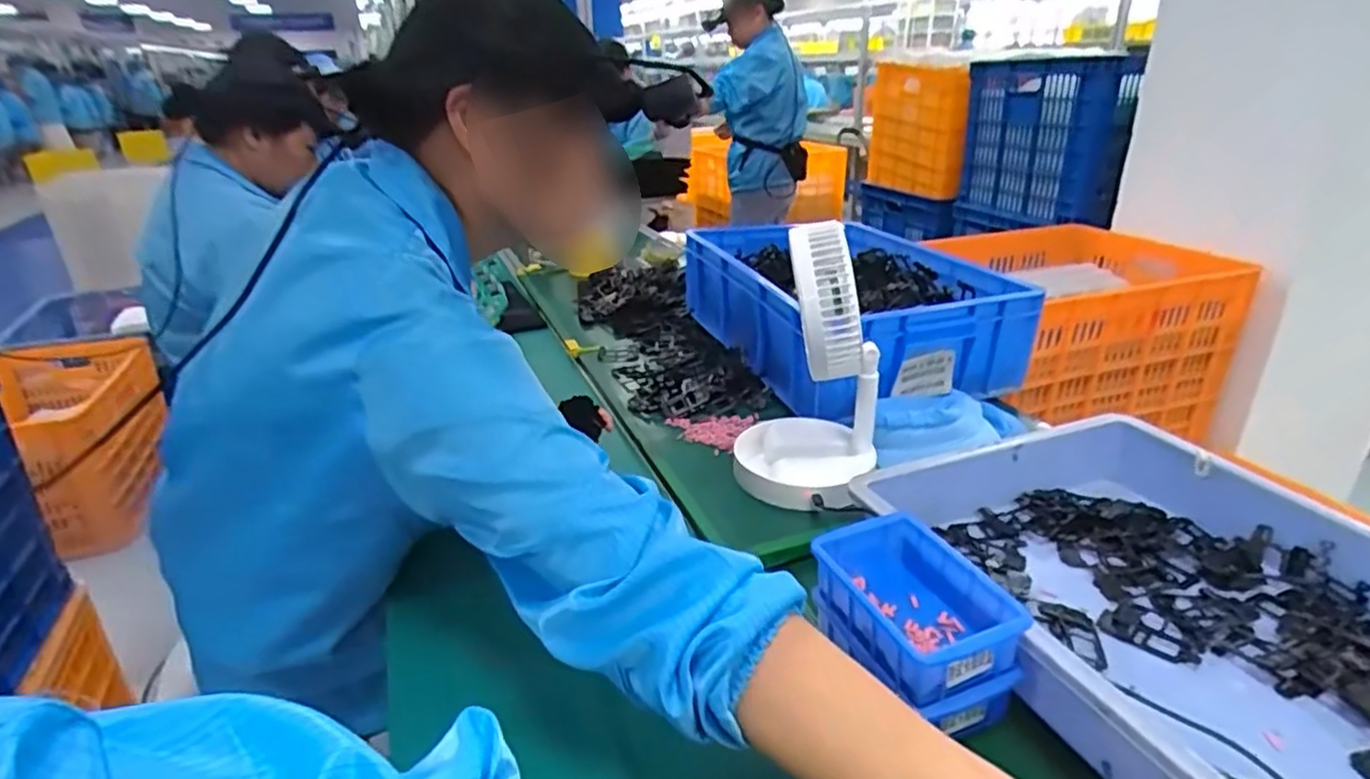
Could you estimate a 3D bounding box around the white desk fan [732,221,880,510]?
[{"bbox_3d":[0.136,-0.035,0.774,0.154,0.271,0.164,4,25,9],"label":"white desk fan"}]

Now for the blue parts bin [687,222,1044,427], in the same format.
[{"bbox_3d":[0.234,-0.132,1.107,0.327,0.140,0.497,-8,26,-17],"label":"blue parts bin"}]

